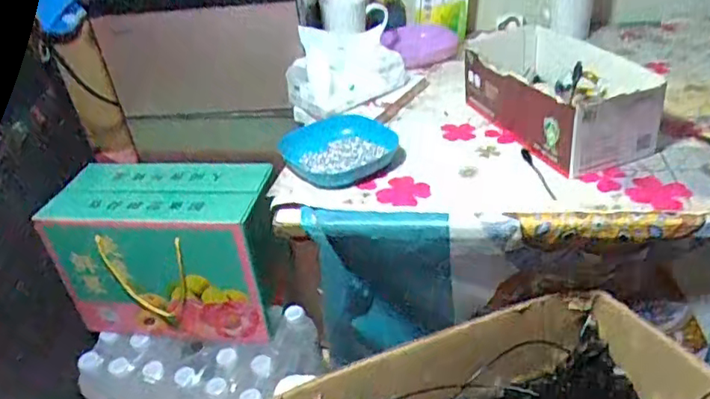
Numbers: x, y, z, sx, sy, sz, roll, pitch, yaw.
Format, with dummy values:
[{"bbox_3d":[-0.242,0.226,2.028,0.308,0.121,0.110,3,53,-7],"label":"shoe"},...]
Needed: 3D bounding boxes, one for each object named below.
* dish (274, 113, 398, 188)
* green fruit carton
[{"bbox_3d":[-0.021,-0.064,0.762,0.153,0.038,0.120,-7,34,0],"label":"dish"},{"bbox_3d":[-0.286,0.083,0.952,0.331,0.244,0.162,3,36,14],"label":"green fruit carton"}]

